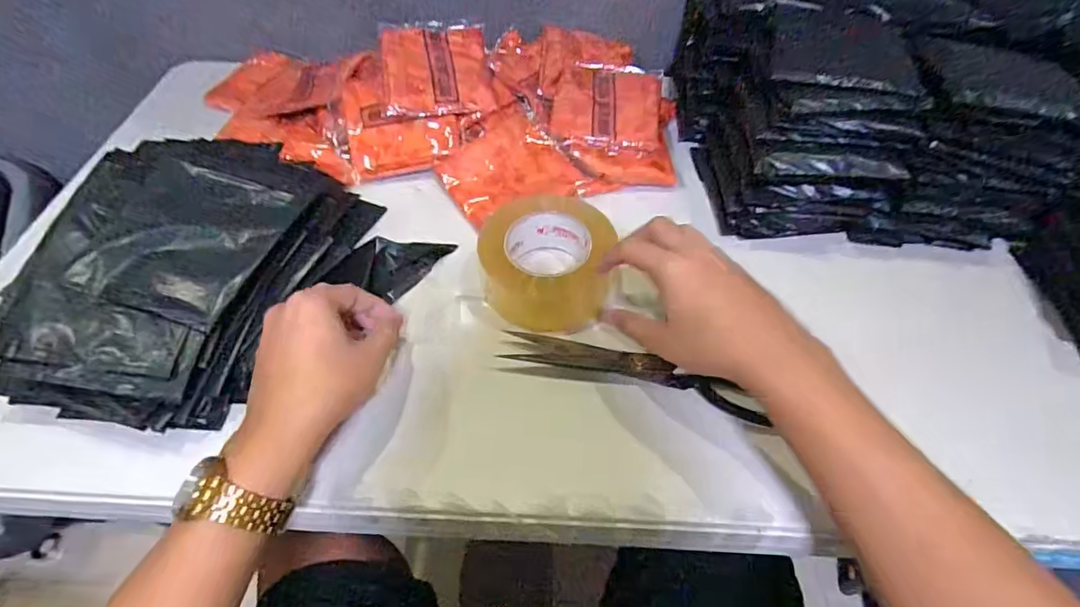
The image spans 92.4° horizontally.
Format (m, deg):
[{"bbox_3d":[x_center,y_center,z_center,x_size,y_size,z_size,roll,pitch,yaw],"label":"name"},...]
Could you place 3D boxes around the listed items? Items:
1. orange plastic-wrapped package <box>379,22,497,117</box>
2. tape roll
[{"bbox_3d":[-0.119,-0.276,0.599,0.119,0.014,0.129,-4,74,-13],"label":"orange plastic-wrapped package"},{"bbox_3d":[0.007,-0.040,0.479,0.118,0.069,0.107,14,54,10],"label":"tape roll"}]

